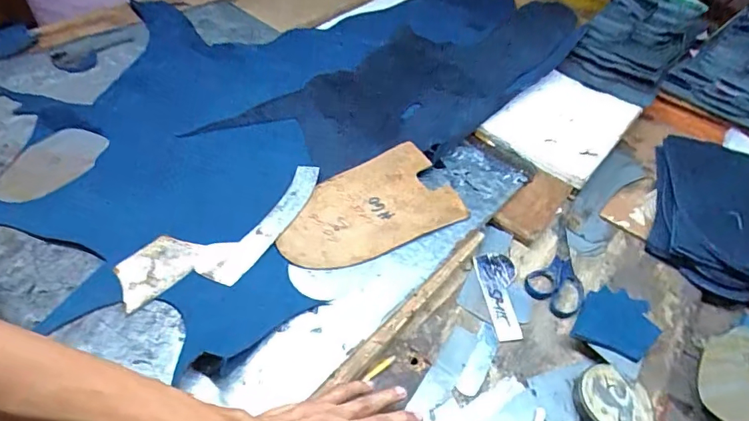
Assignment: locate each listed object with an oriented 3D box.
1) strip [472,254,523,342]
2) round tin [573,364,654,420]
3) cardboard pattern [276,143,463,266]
[{"bbox_3d":[0.160,0.106,0.591,0.058,0.005,0.123,12,50,-15],"label":"strip"},{"bbox_3d":[0.250,0.204,0.489,0.067,0.016,0.074,-34,60,-22],"label":"round tin"},{"bbox_3d":[-0.011,-0.005,0.621,0.244,0.010,0.137,-21,62,-22],"label":"cardboard pattern"}]

